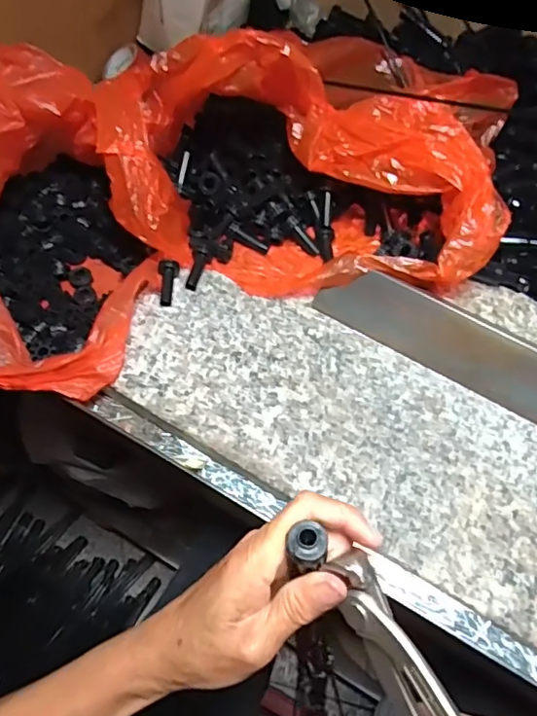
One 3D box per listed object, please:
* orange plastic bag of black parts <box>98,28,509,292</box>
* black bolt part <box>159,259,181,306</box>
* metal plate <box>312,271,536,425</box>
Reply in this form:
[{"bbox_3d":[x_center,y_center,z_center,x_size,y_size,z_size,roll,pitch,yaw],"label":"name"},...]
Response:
[{"bbox_3d":[0.040,-0.192,0.466,0.329,0.116,0.245,3,60,-2],"label":"orange plastic bag of black parts"},{"bbox_3d":[-0.081,-0.063,0.457,0.015,0.011,0.038,0,61,-3],"label":"black bolt part"},{"bbox_3d":[0.164,0.001,0.428,0.261,0.007,0.051,29,106,14],"label":"metal plate"}]

